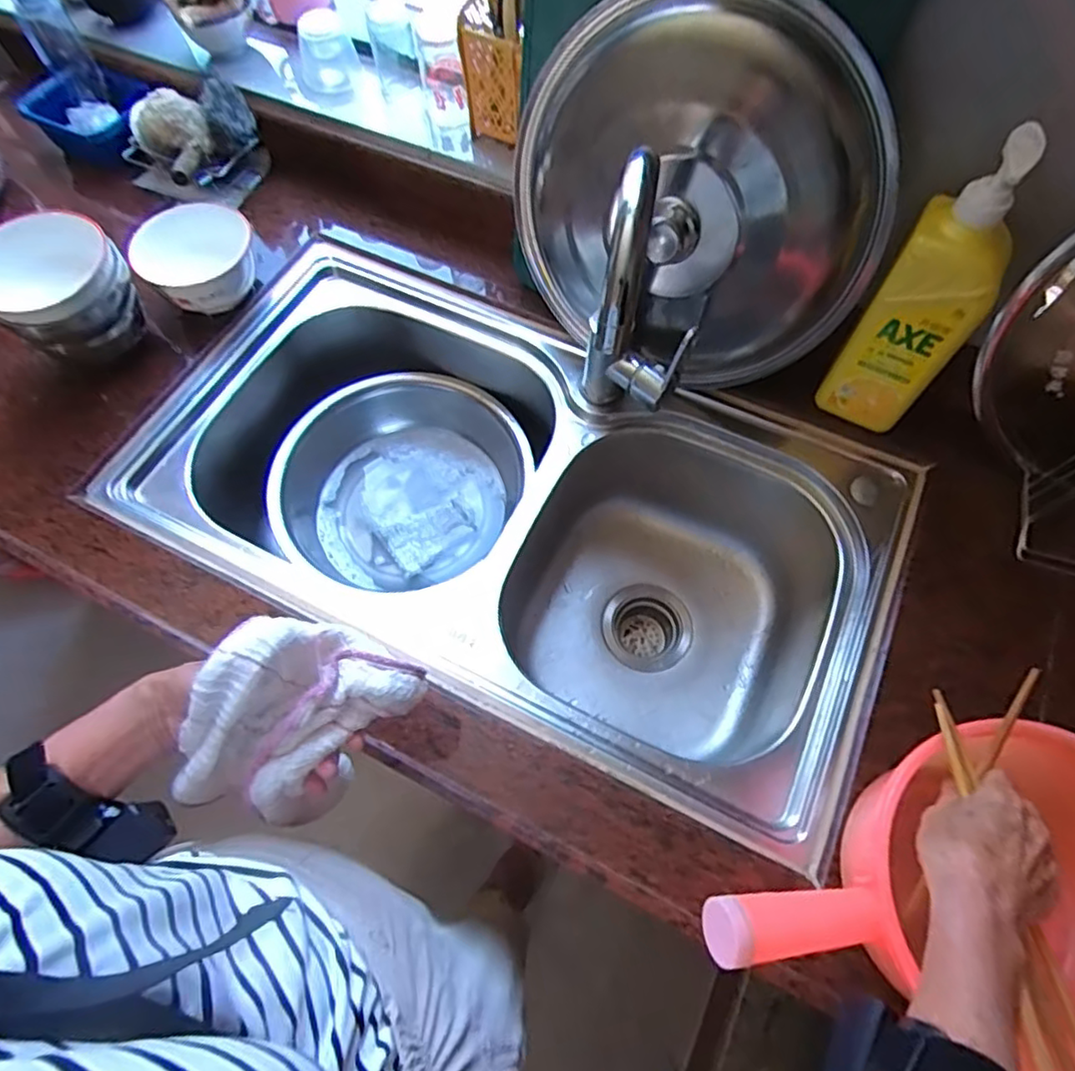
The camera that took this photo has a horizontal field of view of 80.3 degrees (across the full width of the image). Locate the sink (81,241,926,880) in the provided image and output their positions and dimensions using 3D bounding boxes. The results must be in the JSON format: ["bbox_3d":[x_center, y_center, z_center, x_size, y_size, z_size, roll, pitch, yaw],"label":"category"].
[{"bbox_3d":[-0.027,-0.008,0.750,0.766,0.208,0.420,24,67,12],"label":"sink"}]

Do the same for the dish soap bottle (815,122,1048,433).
[{"bbox_3d":[0.340,-0.193,0.569,0.084,0.294,0.050,34,69,16],"label":"dish soap bottle"}]

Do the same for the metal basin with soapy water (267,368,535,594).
[{"bbox_3d":[-0.174,-0.074,0.837,0.302,0.107,0.282,0,64,1],"label":"metal basin with soapy water"}]

